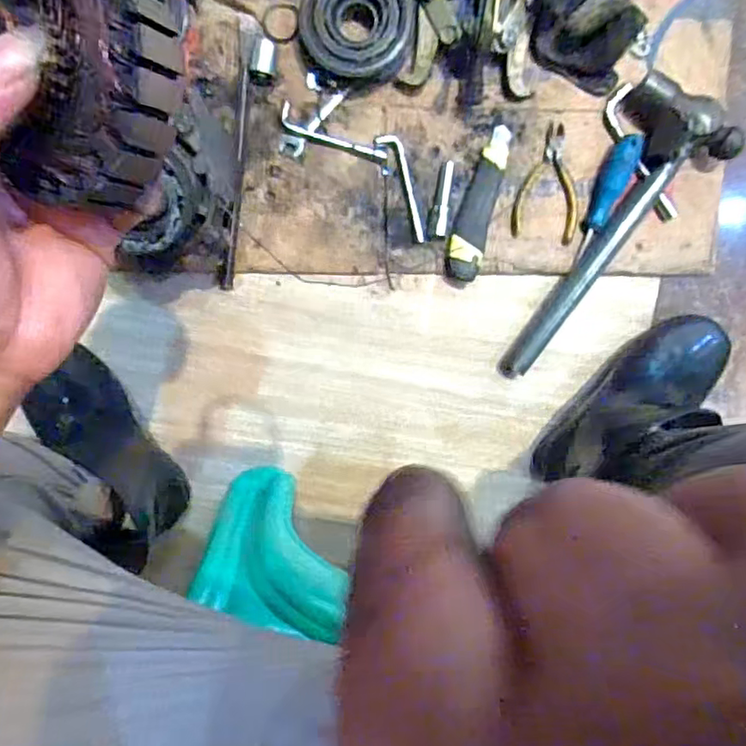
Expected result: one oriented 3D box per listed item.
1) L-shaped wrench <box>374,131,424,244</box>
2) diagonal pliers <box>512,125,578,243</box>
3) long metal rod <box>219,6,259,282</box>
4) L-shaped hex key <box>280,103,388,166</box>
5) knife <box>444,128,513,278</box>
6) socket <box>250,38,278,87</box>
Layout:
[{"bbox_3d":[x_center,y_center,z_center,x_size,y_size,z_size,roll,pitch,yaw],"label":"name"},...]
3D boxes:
[{"bbox_3d":[0.036,-0.196,0.628,0.023,0.005,0.115,-24,97,3],"label":"L-shaped wrench"},{"bbox_3d":[0.189,-0.201,0.630,0.068,0.009,0.117,9,97,-2],"label":"diagonal pliers"},{"bbox_3d":[-0.141,-0.229,0.624,0.019,0.015,0.280,5,97,-2],"label":"long metal rod"},{"bbox_3d":[-0.041,-0.247,0.626,0.117,0.004,0.024,22,96,-4],"label":"L-shaped hex key"},{"bbox_3d":[0.111,-0.178,0.624,0.035,0.020,0.159,15,96,-3],"label":"knife"},{"bbox_3d":[-0.111,-0.318,0.610,0.025,0.019,0.042,10,97,-3],"label":"socket"}]

